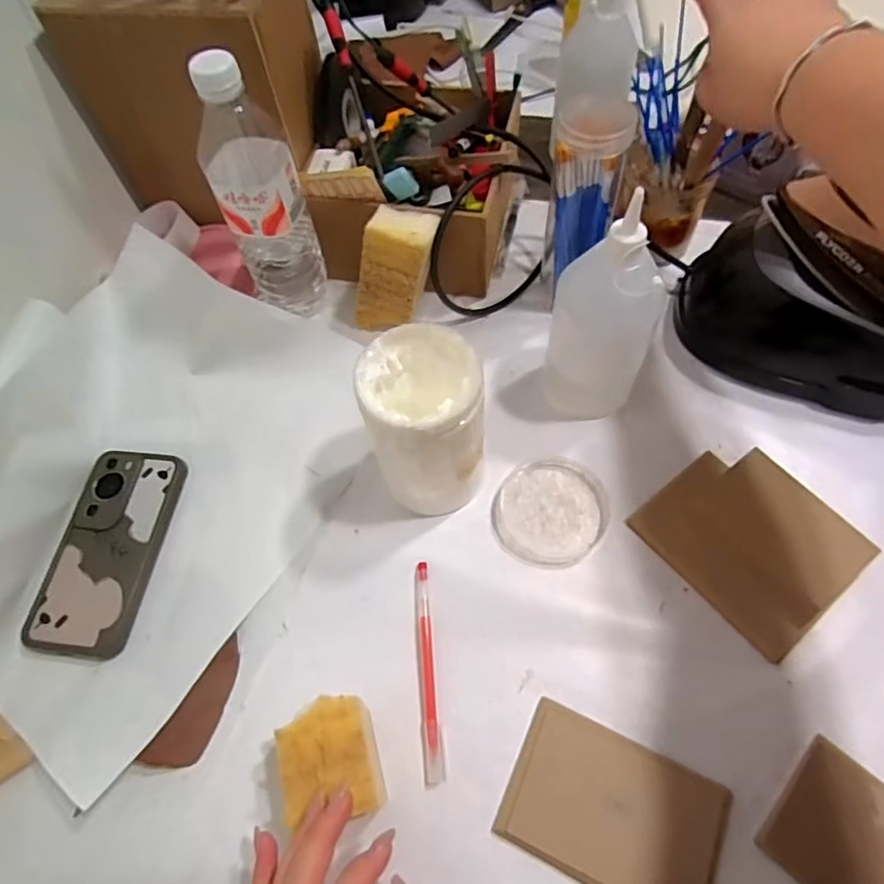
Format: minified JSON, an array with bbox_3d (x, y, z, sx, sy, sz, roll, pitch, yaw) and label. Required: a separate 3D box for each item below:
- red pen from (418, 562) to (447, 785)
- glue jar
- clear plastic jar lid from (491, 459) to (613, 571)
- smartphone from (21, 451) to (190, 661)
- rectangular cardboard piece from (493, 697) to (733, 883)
[{"bbox_3d":[-0.010,0.157,0.403,0.012,0.009,0.142,-6,61,1],"label":"red pen"},{"bbox_3d":[-0.009,-0.011,0.419,0.078,0.133,0.082,-2,62,3],"label":"glue jar"},{"bbox_3d":[0.086,0.056,0.456,0.089,0.009,0.085,-2,62,3],"label":"clear plastic jar lid"},{"bbox_3d":[-0.267,0.085,0.463,0.079,0.014,0.166,3,62,6],"label":"smartphone"},{"bbox_3d":[0.107,0.230,0.357,0.127,0.013,0.086,22,65,15],"label":"rectangular cardboard piece"}]

